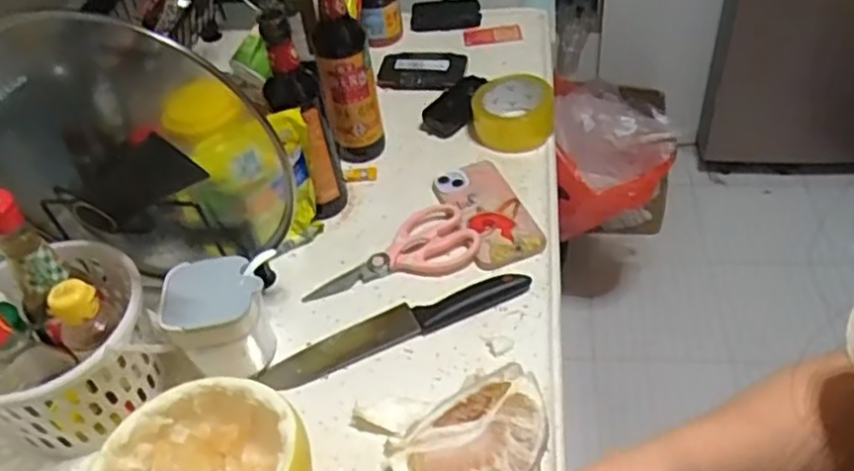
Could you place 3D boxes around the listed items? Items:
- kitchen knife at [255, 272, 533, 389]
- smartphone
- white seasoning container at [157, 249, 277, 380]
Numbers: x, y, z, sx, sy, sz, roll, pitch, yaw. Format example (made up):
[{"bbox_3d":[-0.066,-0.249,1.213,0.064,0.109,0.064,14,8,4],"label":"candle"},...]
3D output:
[{"bbox_3d":[-0.031,0.087,0.721,0.272,0.013,0.044,-19,46,-12],"label":"kitchen knife"},{"bbox_3d":[0.066,-0.032,0.819,0.078,0.014,0.163,-17,45,-10],"label":"smartphone"},{"bbox_3d":[-0.188,0.083,0.685,0.097,0.100,0.084,-8,44,-1],"label":"white seasoning container"}]

